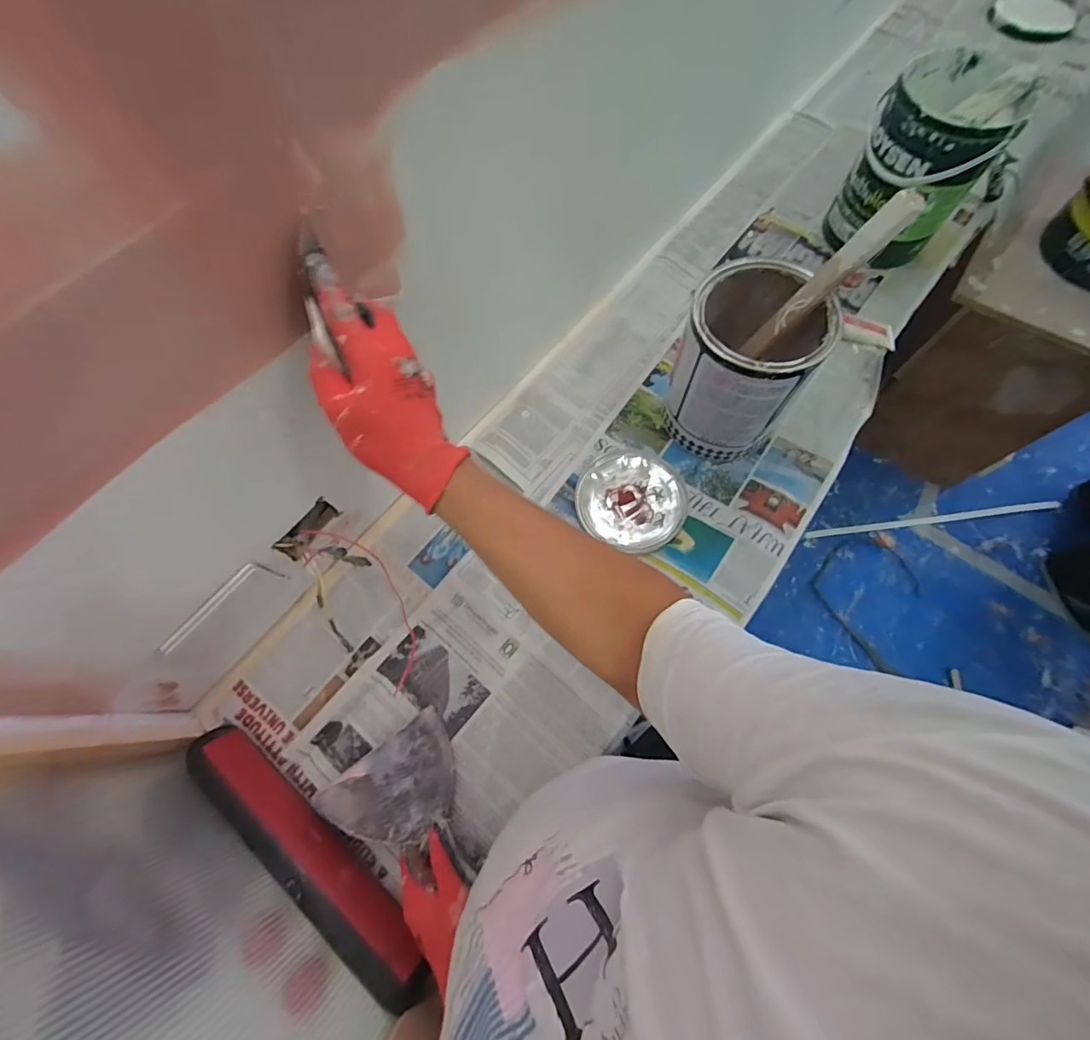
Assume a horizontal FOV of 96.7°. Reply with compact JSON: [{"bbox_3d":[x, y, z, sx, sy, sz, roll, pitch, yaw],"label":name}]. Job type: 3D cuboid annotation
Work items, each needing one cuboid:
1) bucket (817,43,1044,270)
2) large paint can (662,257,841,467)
[{"bbox_3d":[0.564,-0.537,0.745,0.164,0.228,0.173,-1,69,2],"label":"bucket"},{"bbox_3d":[0.252,-0.198,0.632,0.150,0.206,0.161,-1,69,2],"label":"large paint can"}]

